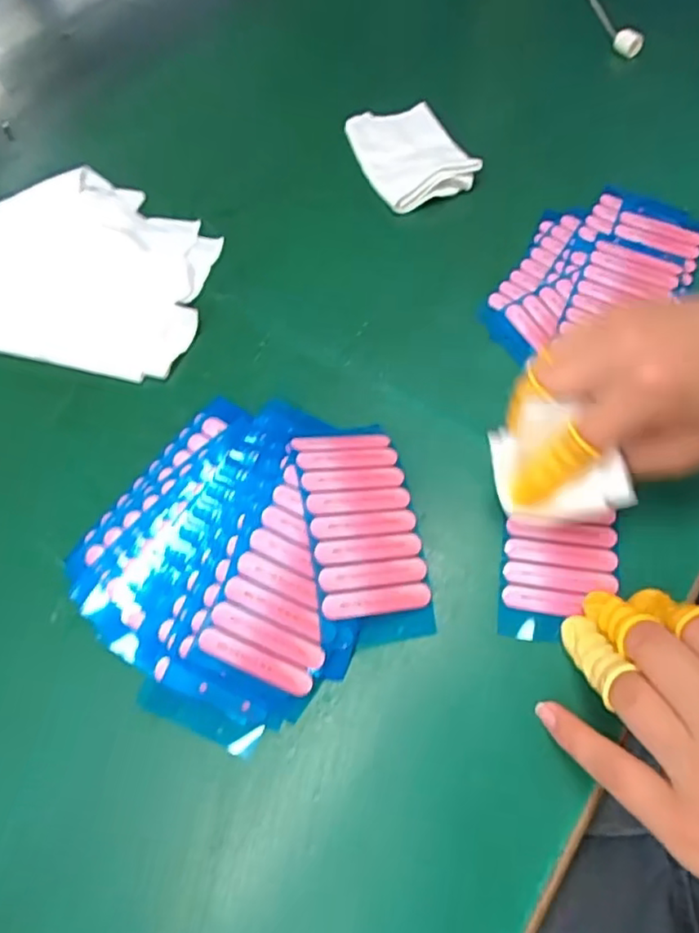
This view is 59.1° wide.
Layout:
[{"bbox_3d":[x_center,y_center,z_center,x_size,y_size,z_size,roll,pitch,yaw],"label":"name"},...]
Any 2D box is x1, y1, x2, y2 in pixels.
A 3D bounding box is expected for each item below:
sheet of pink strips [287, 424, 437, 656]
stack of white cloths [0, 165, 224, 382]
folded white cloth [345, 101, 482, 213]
[{"bbox_3d":[0.005,0.028,0.293,0.053,0.012,0.107,-3,67,-20],"label":"sheet of pink strips"},{"bbox_3d":[-0.171,-0.126,0.388,0.170,0.017,0.138,11,64,8],"label":"stack of white cloths"},{"bbox_3d":[0.041,-0.221,0.433,0.065,0.023,0.098,-19,64,-7],"label":"folded white cloth"}]

